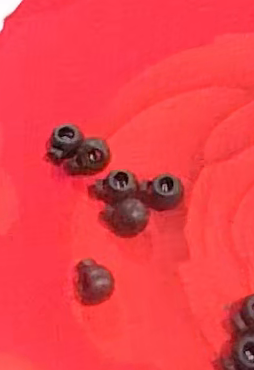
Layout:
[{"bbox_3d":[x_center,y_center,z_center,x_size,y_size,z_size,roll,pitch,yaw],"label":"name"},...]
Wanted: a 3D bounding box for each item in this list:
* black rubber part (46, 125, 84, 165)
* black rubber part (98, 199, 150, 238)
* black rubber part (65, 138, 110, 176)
[{"bbox_3d":[-0.029,-0.019,0.289,0.016,0.013,0.014,5,60,4],"label":"black rubber part"},{"bbox_3d":[-0.001,0.015,0.267,0.021,0.012,0.013,2,59,2],"label":"black rubber part"},{"bbox_3d":[-0.018,-0.013,0.284,0.020,0.012,0.013,-3,59,-1],"label":"black rubber part"}]

